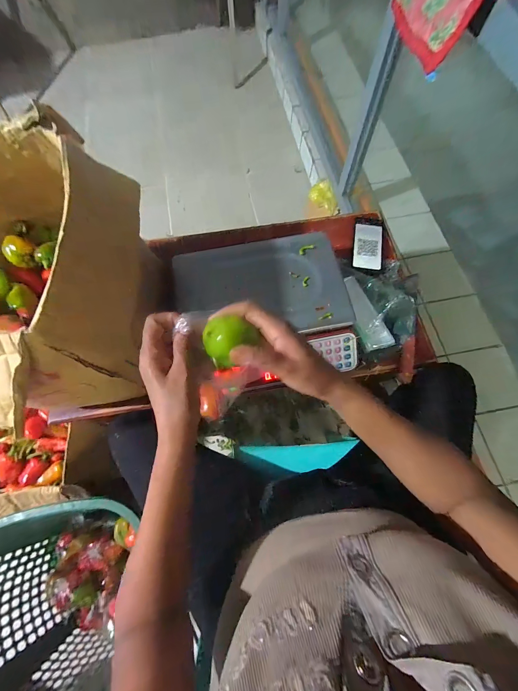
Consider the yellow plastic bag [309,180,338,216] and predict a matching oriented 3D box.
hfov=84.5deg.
[{"bbox_3d":[0.267,-0.617,1.192,0.091,0.054,0.164,-13,70,-4],"label":"yellow plastic bag"}]

